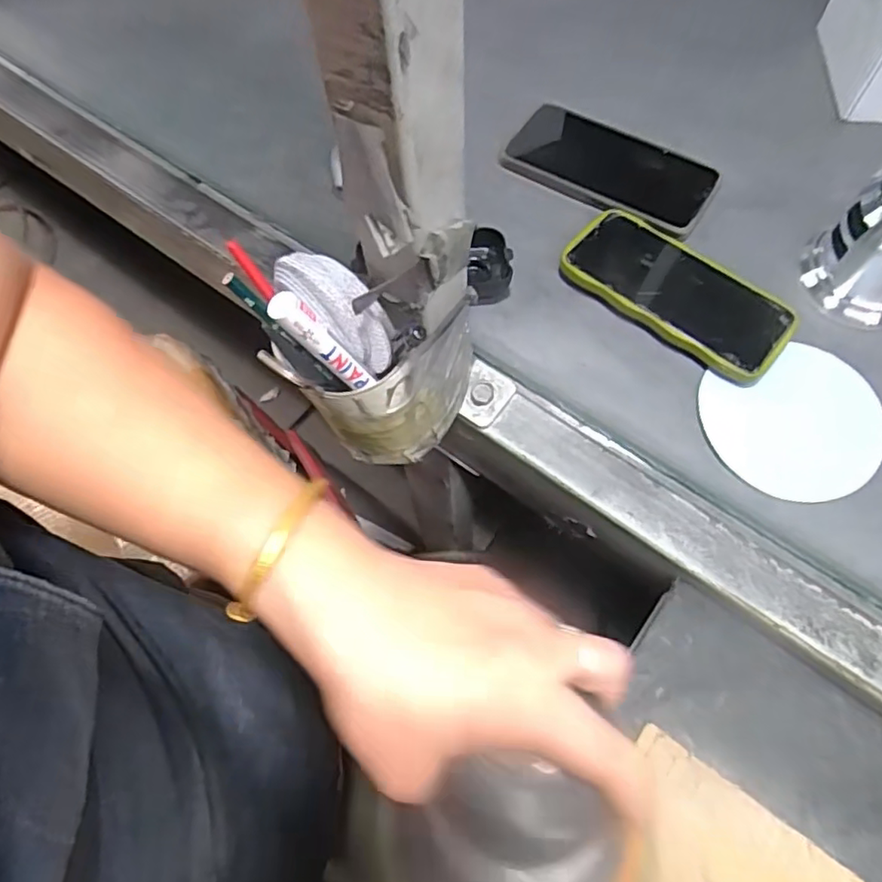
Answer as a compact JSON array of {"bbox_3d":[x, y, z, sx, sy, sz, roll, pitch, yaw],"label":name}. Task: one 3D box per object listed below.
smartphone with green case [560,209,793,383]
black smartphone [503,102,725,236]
[{"bbox_3d":[0.168,-0.107,0.436,0.158,0.020,0.081,40,72,17],"label":"smartphone with green case"},{"bbox_3d":[0.135,-0.221,0.485,0.162,0.010,0.084,31,70,14],"label":"black smartphone"}]

